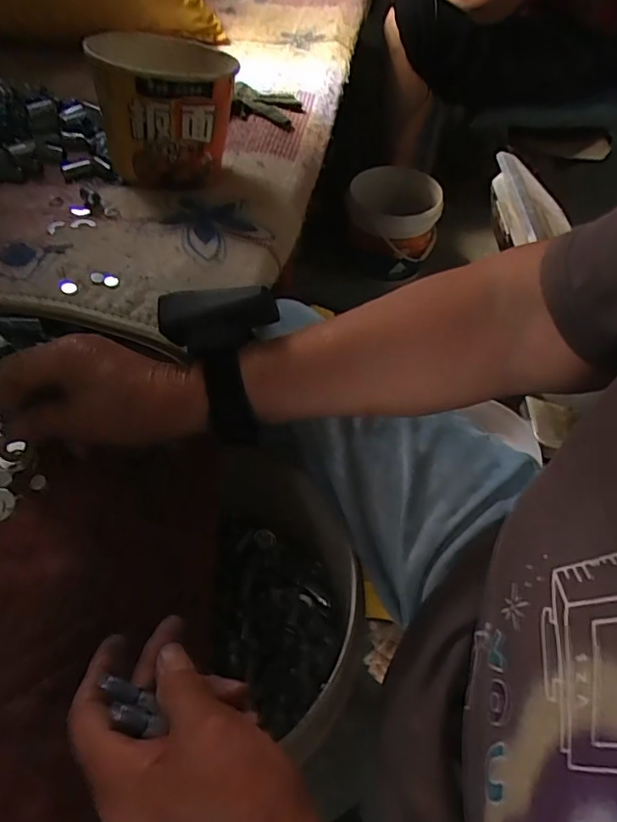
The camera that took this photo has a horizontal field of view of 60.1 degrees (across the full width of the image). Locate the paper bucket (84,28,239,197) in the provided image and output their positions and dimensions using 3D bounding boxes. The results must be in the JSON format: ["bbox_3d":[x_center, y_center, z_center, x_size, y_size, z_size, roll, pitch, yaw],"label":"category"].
[{"bbox_3d":[-0.146,-0.318,0.553,0.125,0.102,0.141,-6,52,-6],"label":"paper bucket"}]

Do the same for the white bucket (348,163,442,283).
[{"bbox_3d":[0.192,-0.427,1.212,0.196,0.177,0.193,1,51,-1],"label":"white bucket"}]

